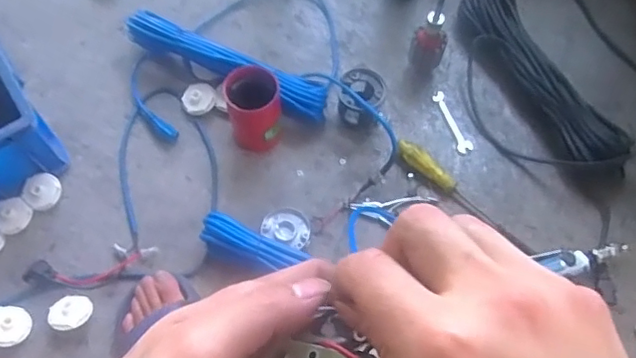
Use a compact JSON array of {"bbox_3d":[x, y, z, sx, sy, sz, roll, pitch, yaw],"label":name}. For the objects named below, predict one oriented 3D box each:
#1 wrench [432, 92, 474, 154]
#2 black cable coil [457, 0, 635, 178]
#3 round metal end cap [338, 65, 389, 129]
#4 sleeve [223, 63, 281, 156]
[{"bbox_3d":[0.219,-0.093,0.907,0.024,0.007,0.116,-16,68,-8],"label":"wrench"},{"bbox_3d":[0.387,-0.186,0.919,0.319,0.053,0.389,-27,69,-12],"label":"black cable coil"},{"bbox_3d":[0.068,-0.126,0.880,0.071,0.067,0.077,17,67,6],"label":"round metal end cap"},{"bbox_3d":[-0.094,-0.101,0.832,0.075,0.133,0.074,0,66,-1],"label":"sleeve"}]

